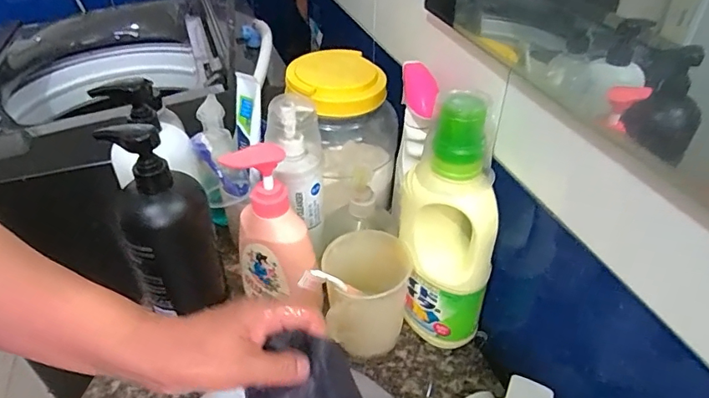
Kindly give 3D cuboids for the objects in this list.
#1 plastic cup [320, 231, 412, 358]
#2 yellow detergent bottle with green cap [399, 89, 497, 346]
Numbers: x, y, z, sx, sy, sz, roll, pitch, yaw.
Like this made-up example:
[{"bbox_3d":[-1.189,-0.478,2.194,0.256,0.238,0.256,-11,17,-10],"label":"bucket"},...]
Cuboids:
[{"bbox_3d":[0.013,0.105,0.504,0.086,0.132,0.088,0,38,0],"label":"plastic cup"},{"bbox_3d":[0.088,0.038,0.469,0.076,0.279,0.086,-5,38,-8],"label":"yellow detergent bottle with green cap"}]

